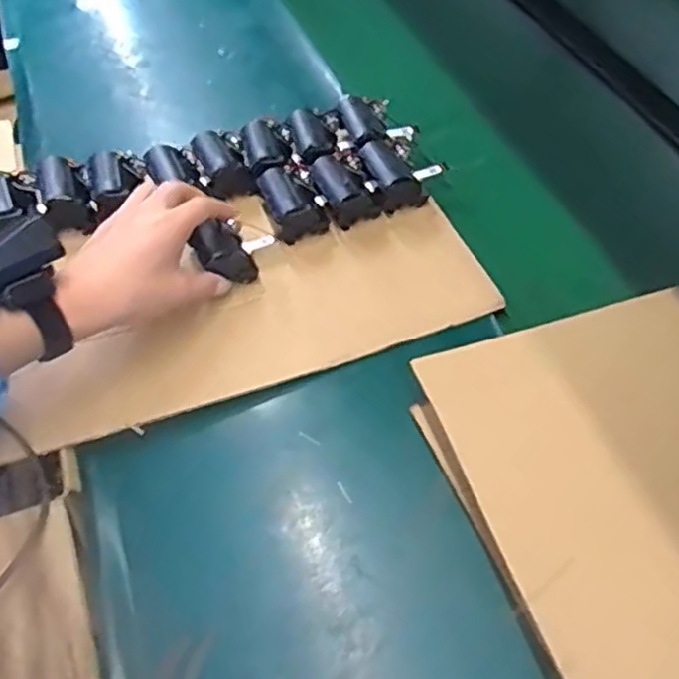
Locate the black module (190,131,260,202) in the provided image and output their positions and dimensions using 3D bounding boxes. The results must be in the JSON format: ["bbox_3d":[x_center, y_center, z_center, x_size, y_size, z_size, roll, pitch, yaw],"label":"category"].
[{"bbox_3d":[-0.119,-0.174,0.696,0.052,0.038,0.060,-20,55,-12],"label":"black module"}]

